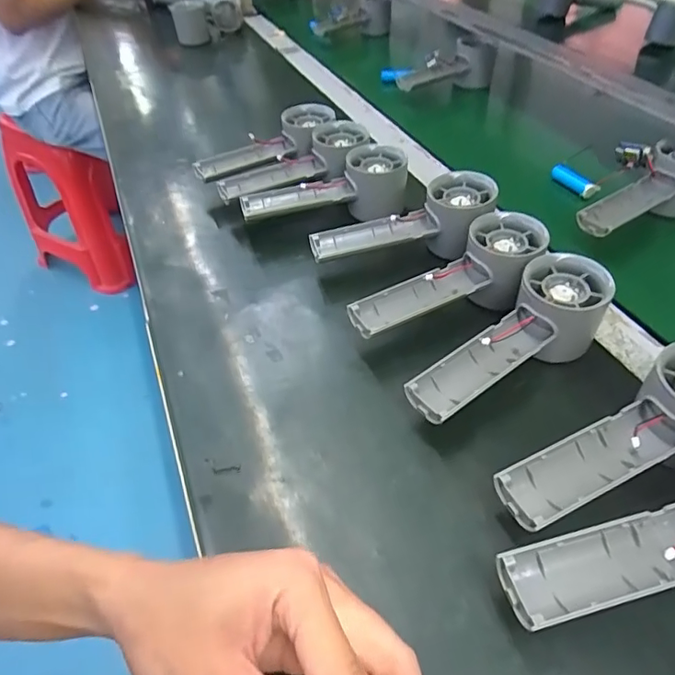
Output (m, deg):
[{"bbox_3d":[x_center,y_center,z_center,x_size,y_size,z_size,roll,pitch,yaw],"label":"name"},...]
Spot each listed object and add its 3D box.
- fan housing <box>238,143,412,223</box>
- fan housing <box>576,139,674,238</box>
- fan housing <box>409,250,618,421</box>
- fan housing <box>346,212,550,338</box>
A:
[{"bbox_3d":[-0.012,-0.142,0.499,0.158,0.054,0.044,-8,45,-5],"label":"fan housing"},{"bbox_3d":[0.285,-0.127,0.478,0.149,0.057,0.063,-32,52,-26],"label":"fan housing"},{"bbox_3d":[0.117,0.008,0.344,0.153,0.061,0.051,-32,52,-26],"label":"fan housing"},{"bbox_3d":[0.086,-0.035,0.388,0.153,0.058,0.057,-26,49,-21],"label":"fan housing"}]

